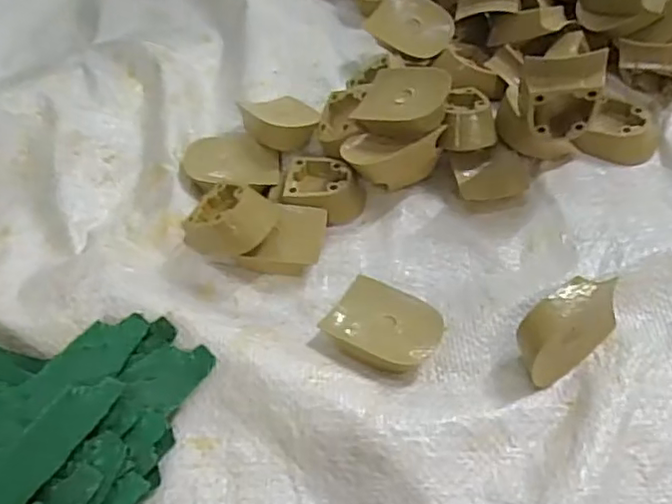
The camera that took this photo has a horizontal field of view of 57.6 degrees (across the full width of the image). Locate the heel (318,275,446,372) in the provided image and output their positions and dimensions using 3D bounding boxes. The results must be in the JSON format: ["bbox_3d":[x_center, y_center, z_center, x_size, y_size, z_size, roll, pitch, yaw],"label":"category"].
[{"bbox_3d":[0.025,0.039,0.310,0.054,0.017,0.043,24,59,21],"label":"heel"}]

